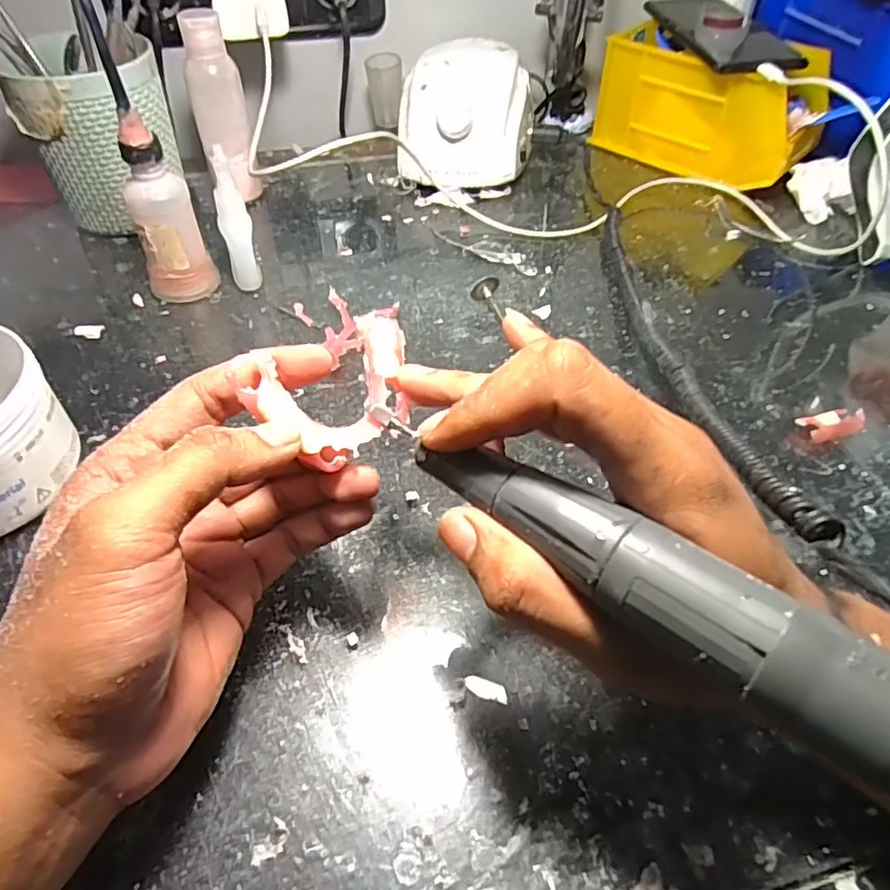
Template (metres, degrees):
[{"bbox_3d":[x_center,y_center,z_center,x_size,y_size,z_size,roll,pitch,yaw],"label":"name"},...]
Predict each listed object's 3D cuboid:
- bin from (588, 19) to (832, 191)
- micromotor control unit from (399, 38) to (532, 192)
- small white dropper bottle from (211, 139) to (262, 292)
[{"bbox_3d":[0.225,-0.288,0.529,0.169,0.088,0.095,30,54,22],"label":"bin"},{"bbox_3d":[0.021,-0.270,0.513,0.102,0.080,0.123,10,49,7],"label":"micromotor control unit"},{"bbox_3d":[-0.133,-0.139,0.390,0.018,0.086,0.018,-13,51,-13],"label":"small white dropper bottle"}]

